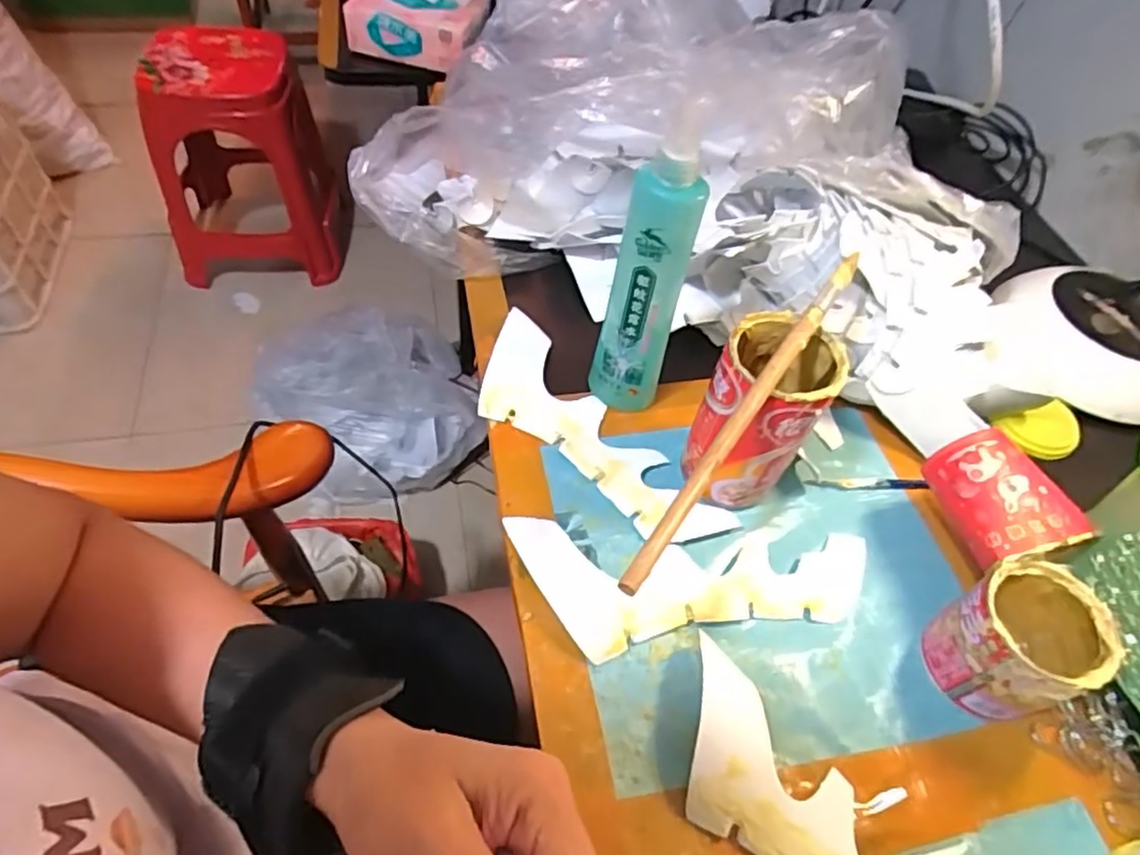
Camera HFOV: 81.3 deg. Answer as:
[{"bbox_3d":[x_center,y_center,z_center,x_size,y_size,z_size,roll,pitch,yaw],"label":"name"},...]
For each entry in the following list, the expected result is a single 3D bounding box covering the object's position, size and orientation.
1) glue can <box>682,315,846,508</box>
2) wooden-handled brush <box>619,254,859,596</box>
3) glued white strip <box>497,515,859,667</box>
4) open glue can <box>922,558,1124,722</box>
[{"bbox_3d":[0.115,-0.005,0.411,0.062,0.121,0.067,3,54,-5],"label":"glue can"},{"bbox_3d":[0.095,-0.017,0.332,0.010,0.012,0.252,32,57,16],"label":"wooden-handled brush"},{"bbox_3d":[0.074,0.096,0.400,0.218,0.017,0.081,4,54,-4],"label":"glued white strip"},{"bbox_3d":[0.244,0.117,0.365,0.067,0.065,0.063,3,54,-5],"label":"open glue can"}]

